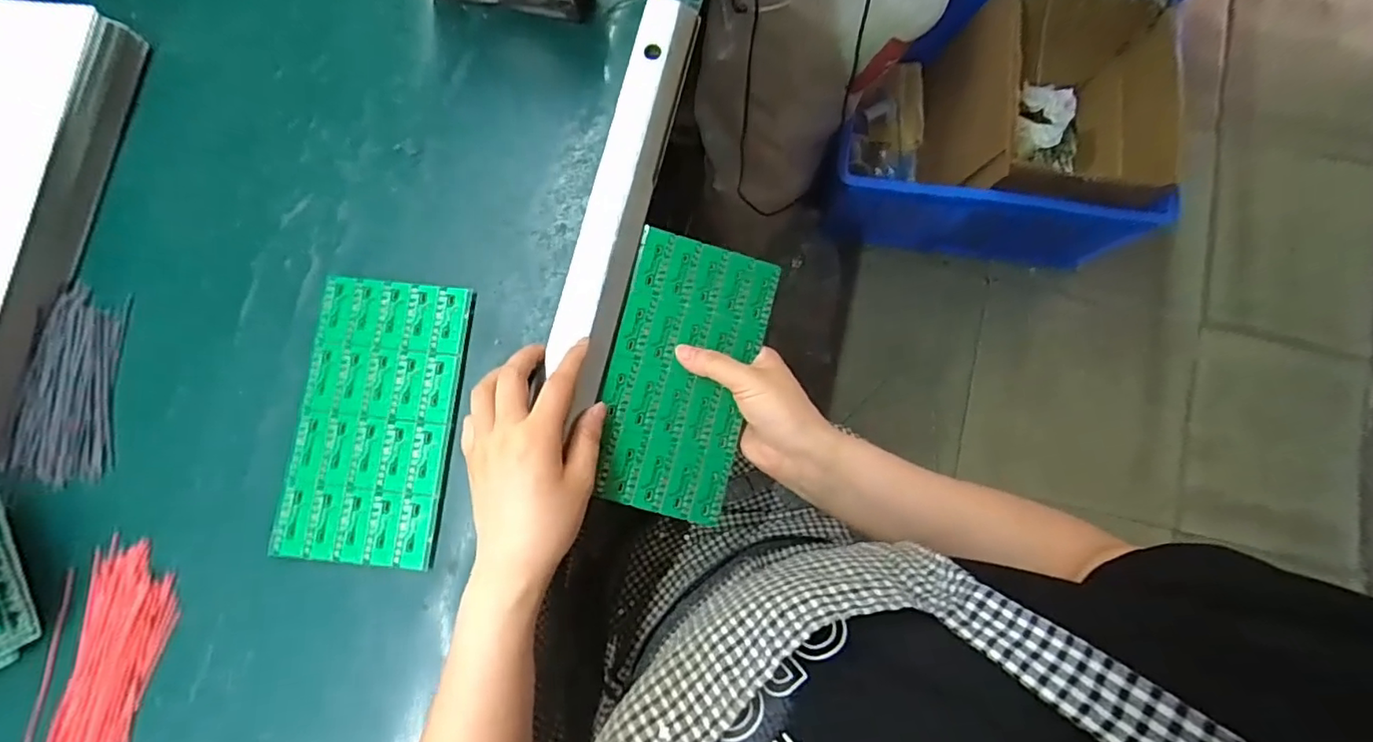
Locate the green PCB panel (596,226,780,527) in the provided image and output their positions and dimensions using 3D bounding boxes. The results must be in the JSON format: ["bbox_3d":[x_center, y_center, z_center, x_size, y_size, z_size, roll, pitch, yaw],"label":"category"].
[{"bbox_3d":[-0.003,0.002,0.409,0.100,0.005,0.189,15,82,-3],"label":"green PCB panel"}]

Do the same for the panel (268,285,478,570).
[{"bbox_3d":[-0.212,0.032,0.400,0.105,0.007,0.190,5,81,1],"label":"panel"}]

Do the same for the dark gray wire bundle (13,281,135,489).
[{"bbox_3d":[-0.431,0.008,0.407,0.062,0.011,0.135,-2,81,0],"label":"dark gray wire bundle"}]

